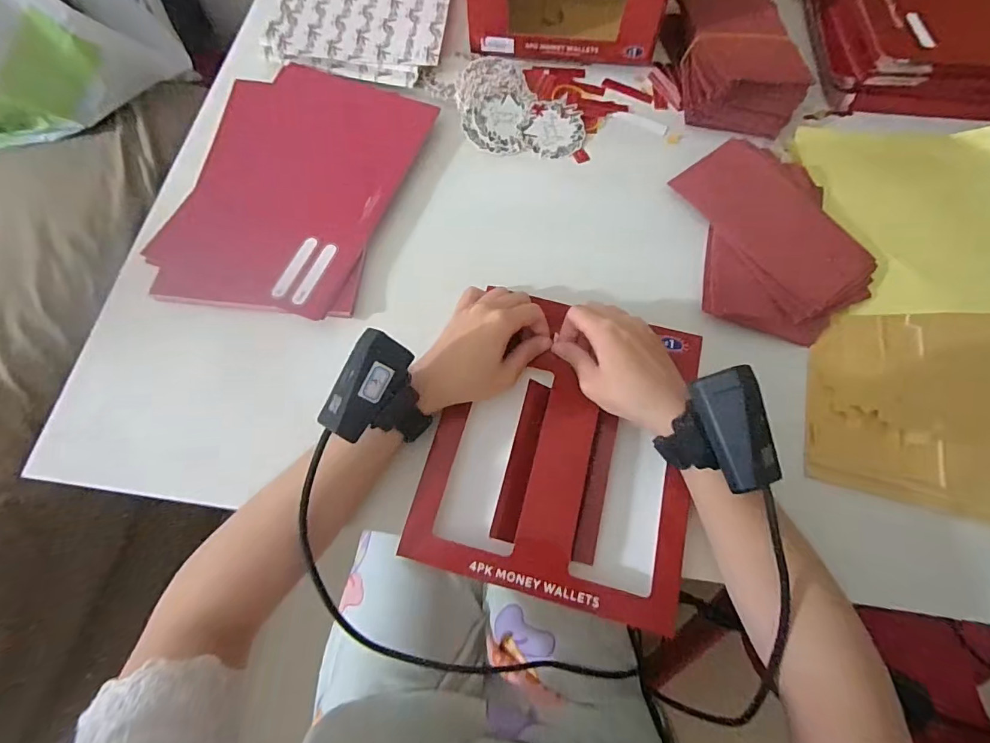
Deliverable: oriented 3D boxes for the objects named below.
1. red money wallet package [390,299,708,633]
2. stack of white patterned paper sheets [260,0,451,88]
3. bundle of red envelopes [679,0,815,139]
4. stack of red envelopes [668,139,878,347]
[{"bbox_3d":[0.054,0.052,0.359,0.189,0.029,0.225,15,72,4],"label":"red money wallet package"},{"bbox_3d":[-0.136,-0.447,0.533,0.183,0.013,0.273,10,72,3],"label":"stack of white patterned paper sheets"},{"bbox_3d":[0.256,-0.343,0.492,0.105,0.049,0.192,0,68,-2],"label":"bundle of red envelopes"},{"bbox_3d":[0.256,-0.129,0.425,0.148,0.022,0.207,-4,72,-2],"label":"stack of red envelopes"}]

